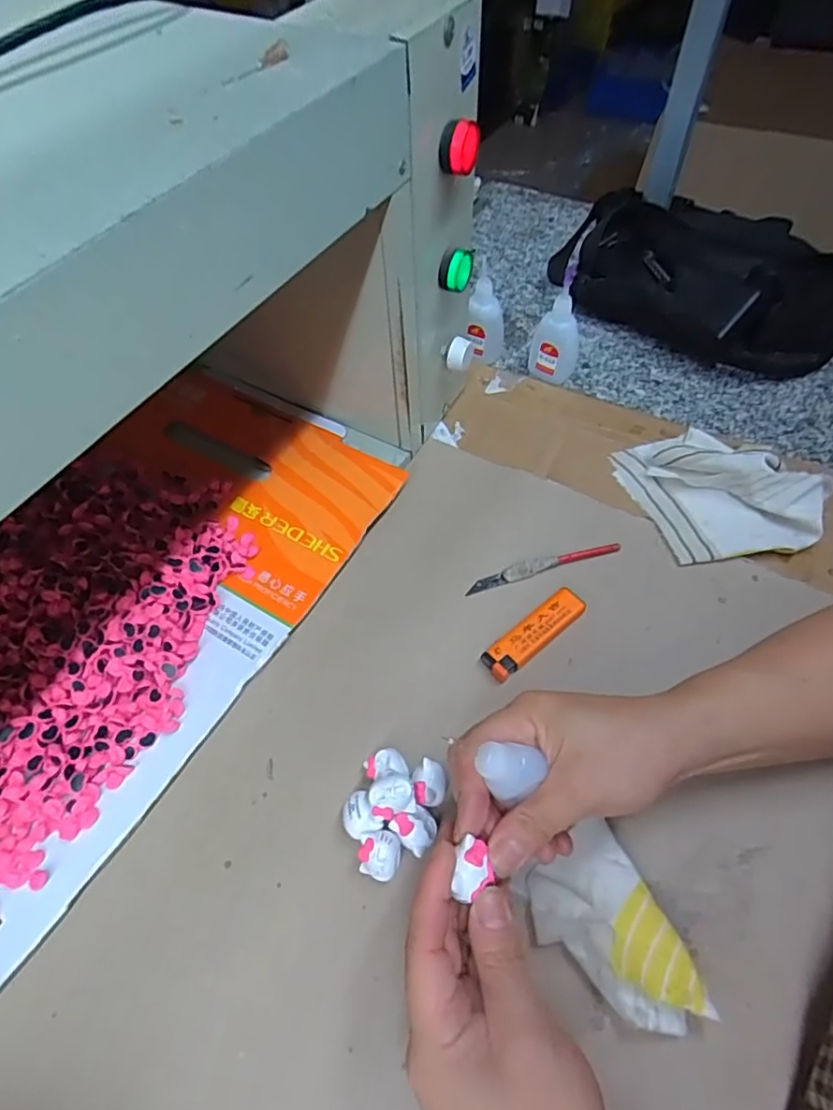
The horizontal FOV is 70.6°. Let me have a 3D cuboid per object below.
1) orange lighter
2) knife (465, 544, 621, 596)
[{"bbox_3d":[0.081,0.054,0.406,0.081,0.015,0.024,-34,63,-20],"label":"orange lighter"},{"bbox_3d":[0.095,0.008,0.440,0.120,0.009,0.013,-15,58,-10],"label":"knife"}]

